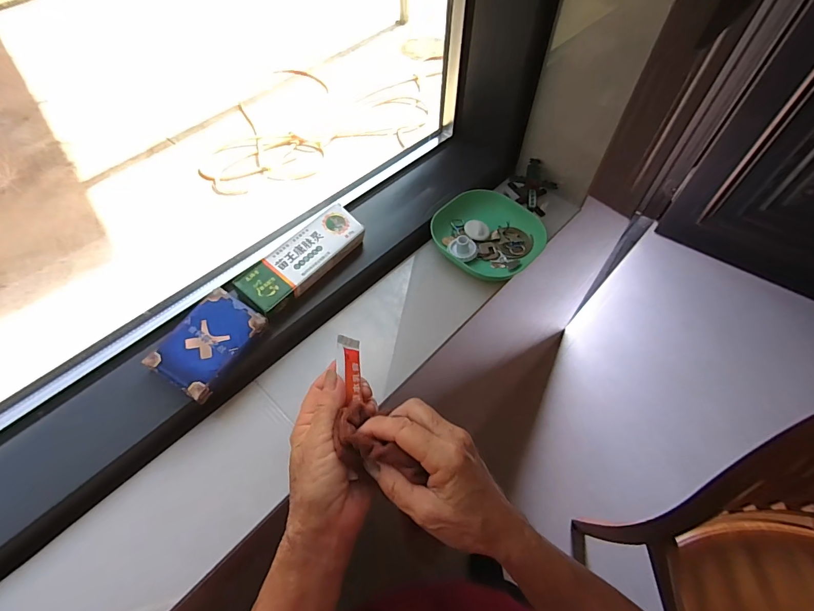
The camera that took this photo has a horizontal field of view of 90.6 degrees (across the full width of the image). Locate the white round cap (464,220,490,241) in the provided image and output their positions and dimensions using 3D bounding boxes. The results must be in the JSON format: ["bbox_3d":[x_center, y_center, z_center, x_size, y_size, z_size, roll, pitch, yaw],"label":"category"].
[{"bbox_3d":[0.087,-0.093,0.503,0.031,0.012,0.024,9,87,5],"label":"white round cap"}]

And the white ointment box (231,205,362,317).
[{"bbox_3d":[-0.107,-0.049,0.422,0.050,0.026,0.142,40,64,8],"label":"white ointment box"}]

